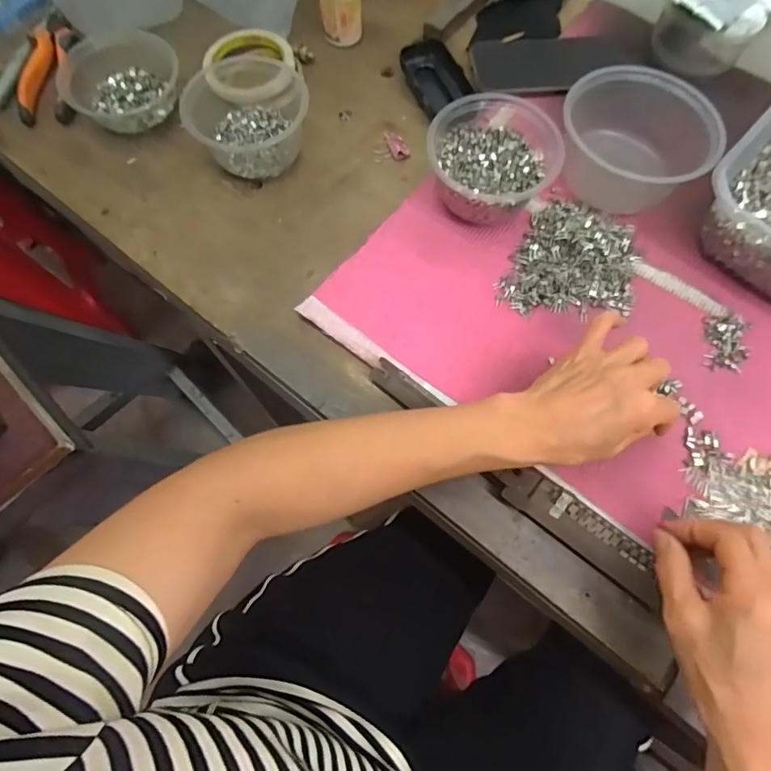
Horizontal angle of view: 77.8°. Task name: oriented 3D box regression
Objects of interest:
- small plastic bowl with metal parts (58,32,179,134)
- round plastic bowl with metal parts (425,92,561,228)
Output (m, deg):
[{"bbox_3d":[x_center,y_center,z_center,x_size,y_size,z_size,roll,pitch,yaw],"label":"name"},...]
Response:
[{"bbox_3d":[-0.271,-0.318,0.499,0.111,0.040,0.127,-19,72,-6],"label":"small plastic bowl with metal parts"},{"bbox_3d":[0.097,-0.211,0.445,0.114,0.061,0.130,5,71,2],"label":"round plastic bowl with metal parts"}]

